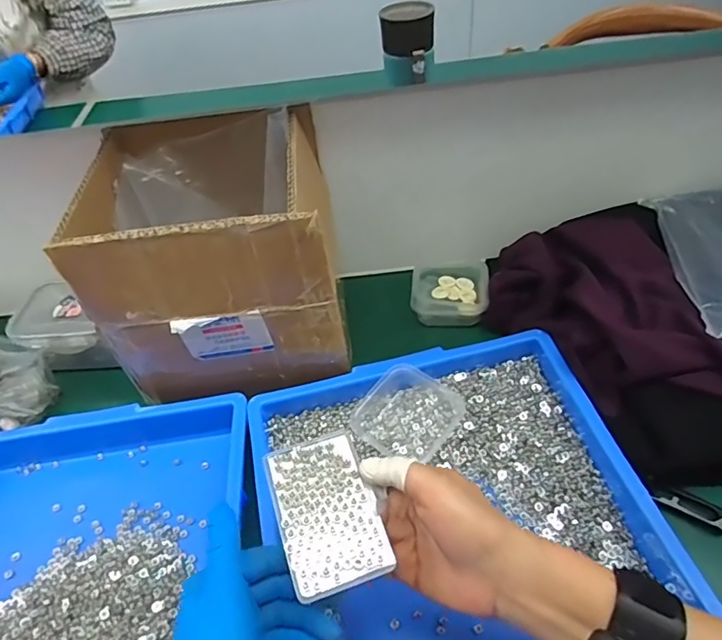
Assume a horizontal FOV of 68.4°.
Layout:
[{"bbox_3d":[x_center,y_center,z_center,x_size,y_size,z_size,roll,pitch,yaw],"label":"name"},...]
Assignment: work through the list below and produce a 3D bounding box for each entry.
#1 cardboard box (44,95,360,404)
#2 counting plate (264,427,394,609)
[{"bbox_3d":[-0.126,-0.058,0.512,0.202,0.201,0.188,-6,46,2],"label":"cardboard box"},{"bbox_3d":[-0.022,0.118,0.334,0.059,0.010,0.095,-18,47,-9],"label":"counting plate"}]

